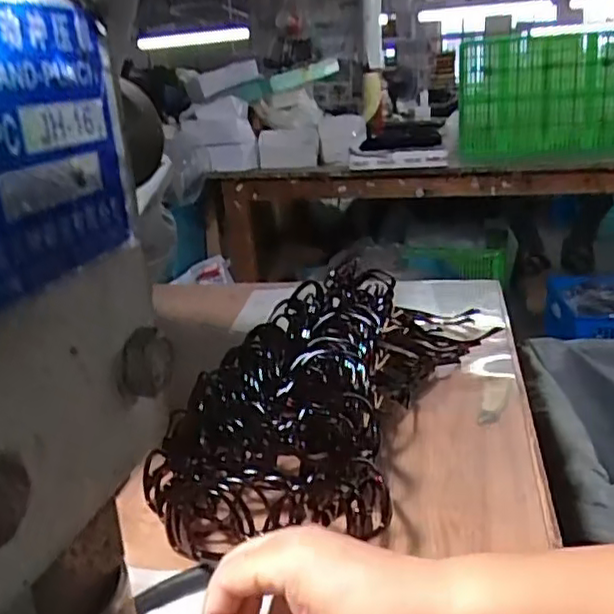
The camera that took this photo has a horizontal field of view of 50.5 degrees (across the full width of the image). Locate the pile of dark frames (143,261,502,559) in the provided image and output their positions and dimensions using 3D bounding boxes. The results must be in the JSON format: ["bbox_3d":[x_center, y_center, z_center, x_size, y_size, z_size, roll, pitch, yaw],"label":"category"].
[{"bbox_3d":[0.024,0.067,0.609,0.194,0.100,0.381,5,20,24],"label":"pile of dark frames"}]

